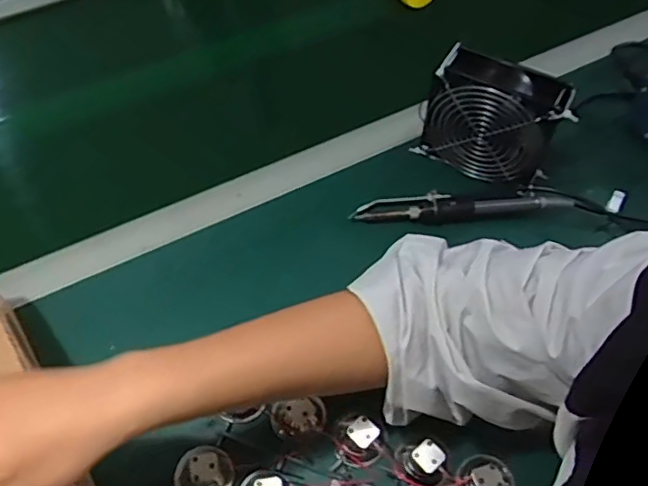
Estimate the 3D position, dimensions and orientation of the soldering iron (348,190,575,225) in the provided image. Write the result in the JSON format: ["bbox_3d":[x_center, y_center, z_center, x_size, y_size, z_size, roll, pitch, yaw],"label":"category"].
[{"bbox_3d":[0.134,-0.039,0.602,0.205,0.029,0.029,0,55,0],"label":"soldering iron"}]

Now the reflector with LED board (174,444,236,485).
[{"bbox_3d":[-0.093,0.176,0.467,0.043,0.025,0.043,0,55,0],"label":"reflector with LED board"}]

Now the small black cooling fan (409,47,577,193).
[{"bbox_3d":[0.165,-0.120,0.593,0.123,0.122,0.052,29,60,19],"label":"small black cooling fan"}]

